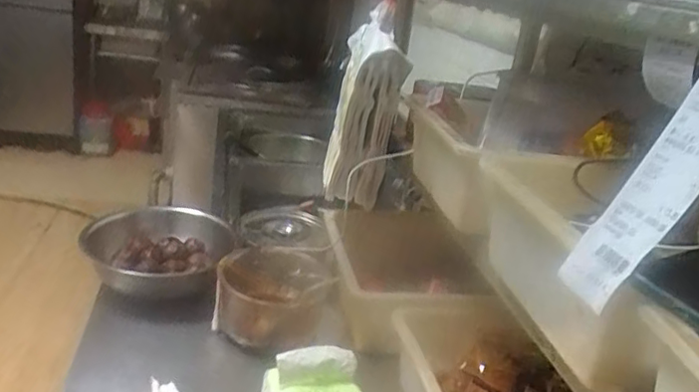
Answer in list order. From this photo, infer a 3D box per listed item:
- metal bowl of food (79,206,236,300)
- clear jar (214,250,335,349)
[{"bbox_3d":[-0.334,0.098,1.089,0.241,0.090,0.235,8,21,-3],"label":"metal bowl of food"},{"bbox_3d":[-0.119,0.160,0.980,0.166,0.102,0.173,8,21,-3],"label":"clear jar"}]

